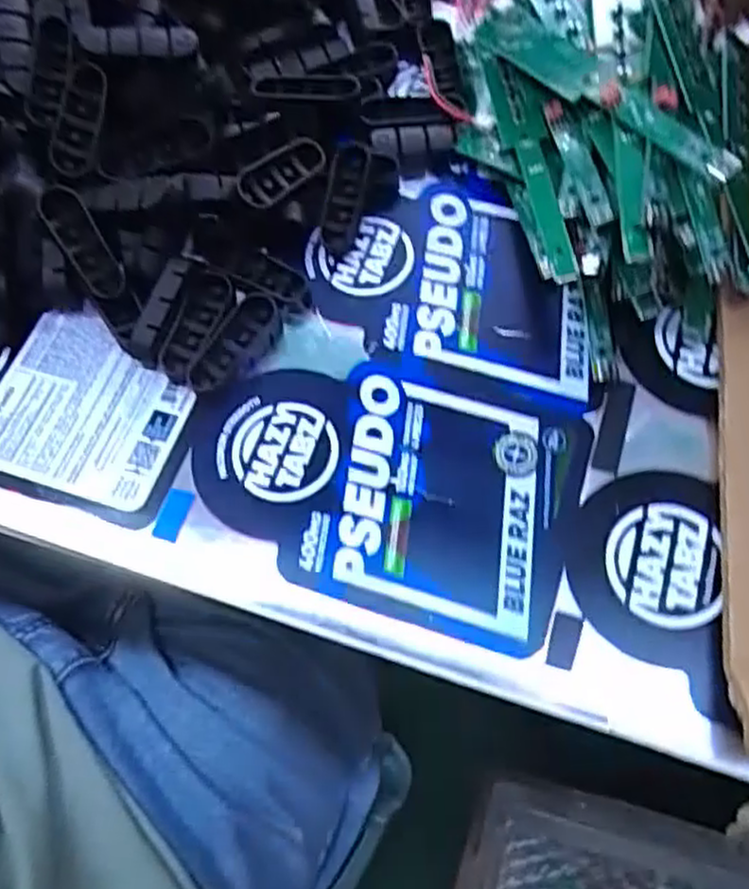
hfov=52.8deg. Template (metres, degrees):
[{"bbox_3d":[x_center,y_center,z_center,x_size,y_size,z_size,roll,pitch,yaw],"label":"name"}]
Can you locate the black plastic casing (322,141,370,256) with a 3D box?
[{"bbox_3d":[-0.013,-0.107,0.325,0.015,0.007,0.048,11,85,6],"label":"black plastic casing"}]

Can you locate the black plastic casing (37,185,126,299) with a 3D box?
[{"bbox_3d":[-0.120,-0.083,0.312,0.016,0.007,0.050,-33,95,-11],"label":"black plastic casing"}]

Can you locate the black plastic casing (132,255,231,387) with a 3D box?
[{"bbox_3d":[-0.079,-0.051,0.306,0.027,0.012,0.048,18,69,9],"label":"black plastic casing"}]

